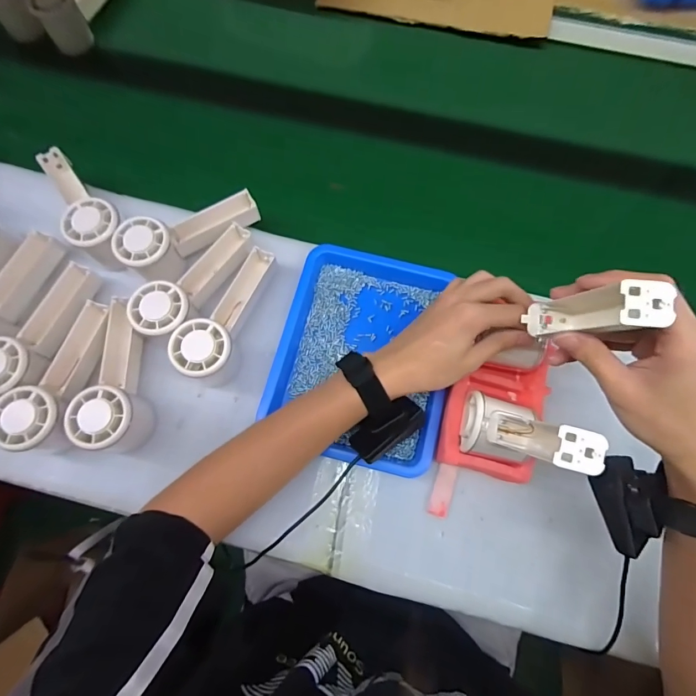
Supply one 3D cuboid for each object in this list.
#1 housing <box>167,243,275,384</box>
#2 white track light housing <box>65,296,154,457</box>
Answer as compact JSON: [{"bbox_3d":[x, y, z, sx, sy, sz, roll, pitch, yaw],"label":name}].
[{"bbox_3d":[-0.126,-0.039,0.413,0.052,0.056,0.150,17,75,4],"label":"housing"},{"bbox_3d":[-0.232,0.025,0.396,0.050,0.058,0.149,-7,74,-3],"label":"white track light housing"}]

